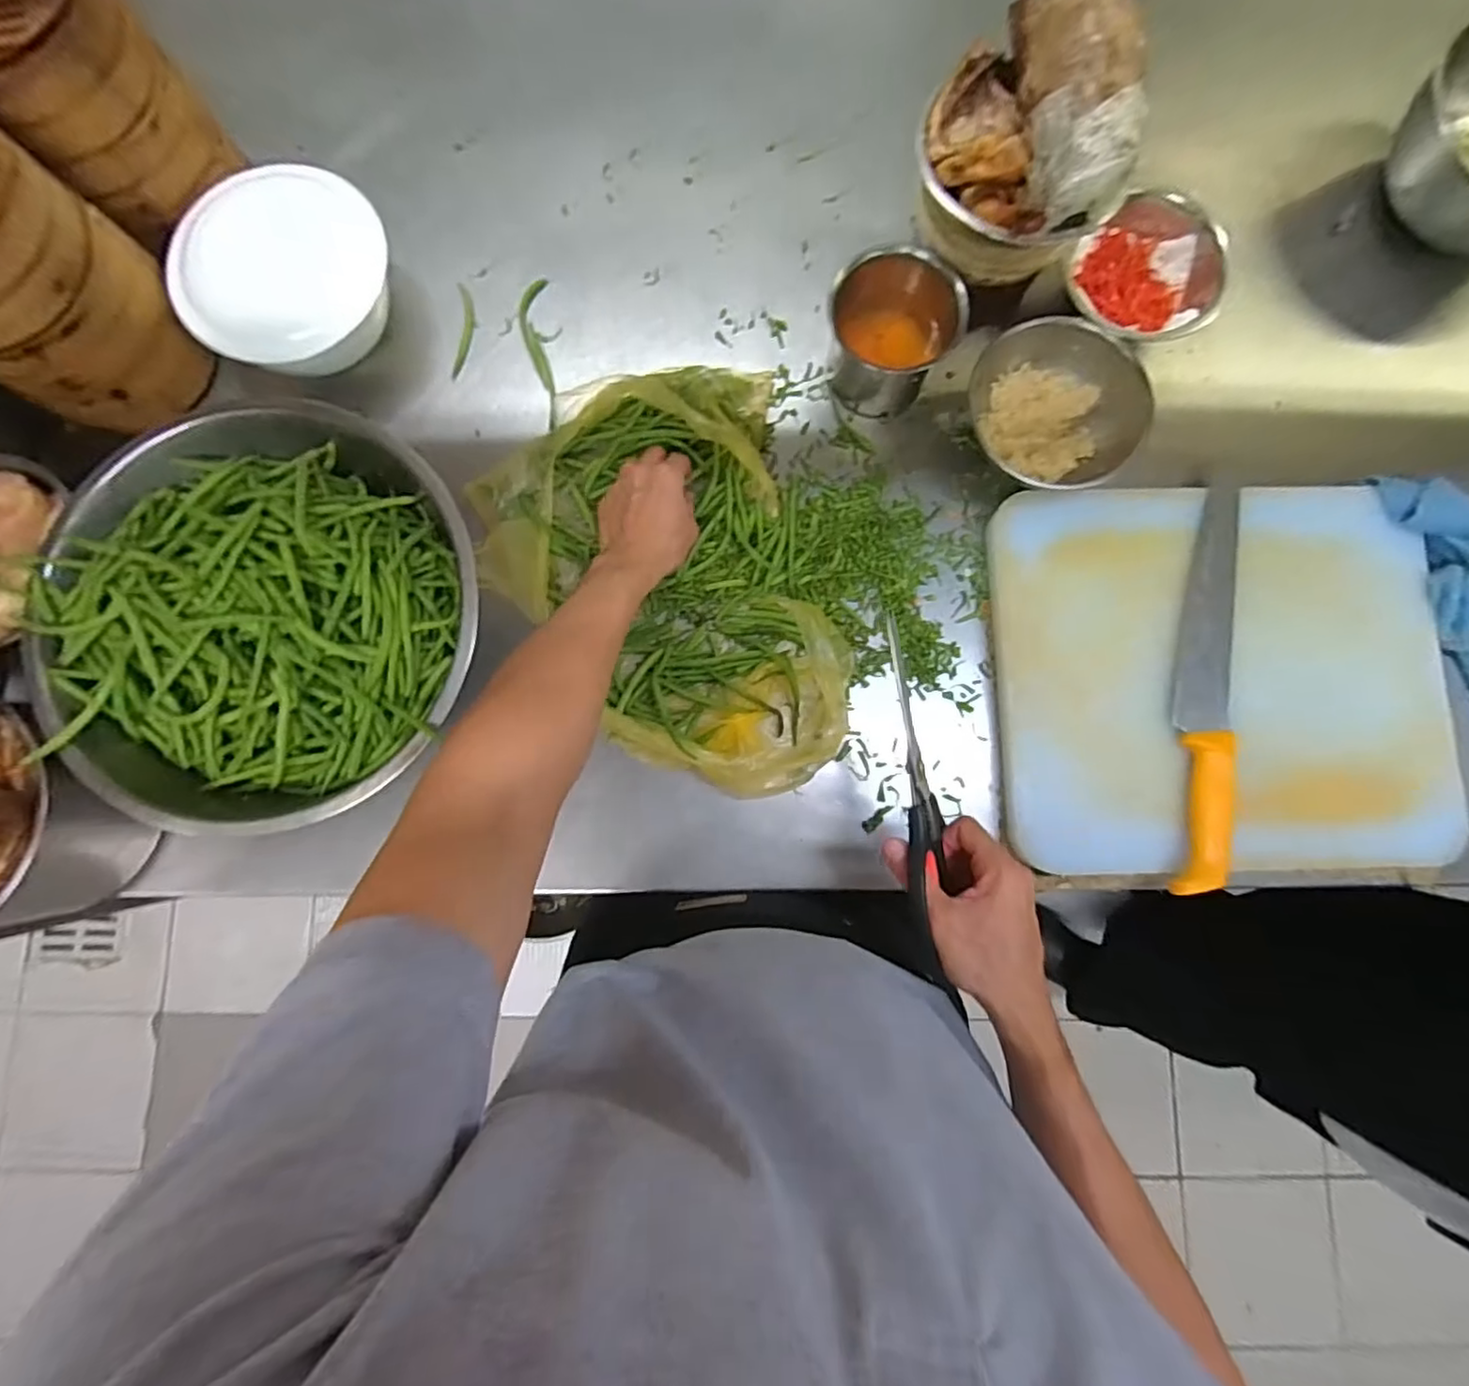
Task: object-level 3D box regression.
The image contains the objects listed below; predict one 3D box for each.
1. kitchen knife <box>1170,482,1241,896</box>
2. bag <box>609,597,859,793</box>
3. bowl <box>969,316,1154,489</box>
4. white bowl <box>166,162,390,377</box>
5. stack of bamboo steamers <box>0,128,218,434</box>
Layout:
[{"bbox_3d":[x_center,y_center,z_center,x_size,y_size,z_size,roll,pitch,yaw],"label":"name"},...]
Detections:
[{"bbox_3d":[0.409,-0.013,0.556,0.042,0.025,0.359,9,82,0],"label":"kitchen knife"},{"bbox_3d":[-0.001,-0.006,0.573,0.202,0.048,0.170,16,82,1],"label":"bag"},{"bbox_3d":[0.295,-0.260,0.595,0.126,0.076,0.156,-30,89,6],"label":"bowl"},{"bbox_3d":[-0.418,-0.383,0.603,0.166,0.092,0.179,0,82,-1],"label":"white bowl"},{"bbox_3d":[-0.594,-0.342,0.540,0.174,0.173,0.154,27,82,3],"label":"stack of bamboo steamers"}]

